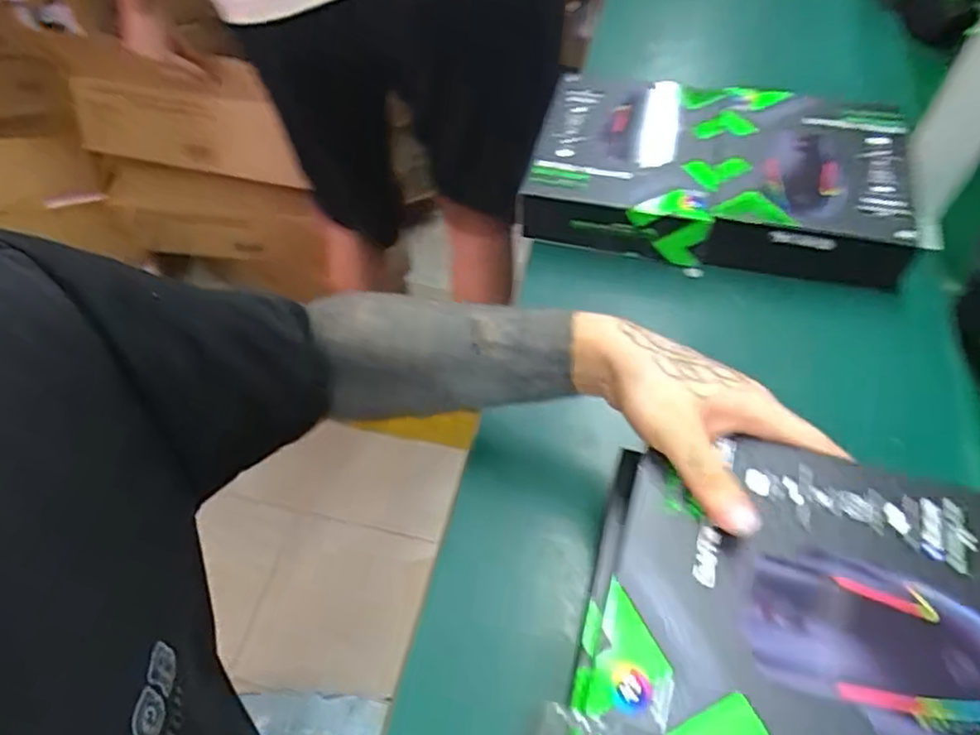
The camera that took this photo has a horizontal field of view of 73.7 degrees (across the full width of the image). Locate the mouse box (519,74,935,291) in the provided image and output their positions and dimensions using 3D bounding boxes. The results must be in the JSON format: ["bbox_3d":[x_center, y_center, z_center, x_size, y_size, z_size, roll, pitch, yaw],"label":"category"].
[{"bbox_3d":[0.196,-0.173,0.582,0.312,0.063,0.178,9,56,9],"label":"mouse box"}]

